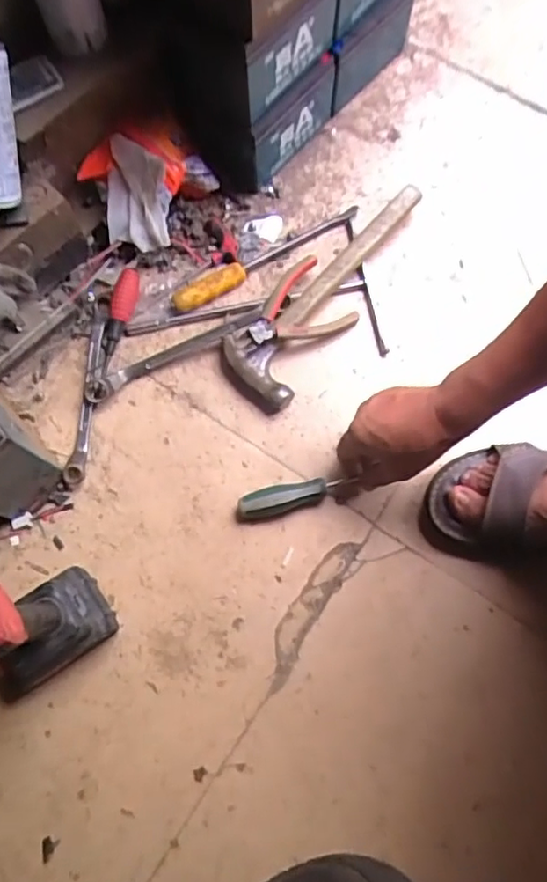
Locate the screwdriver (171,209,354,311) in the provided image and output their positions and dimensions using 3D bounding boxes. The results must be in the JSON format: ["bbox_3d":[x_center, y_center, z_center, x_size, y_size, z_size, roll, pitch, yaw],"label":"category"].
[{"bbox_3d":[-0.006,-0.225,0.751,0.256,0.024,0.033,-28,76,-7],"label":"screwdriver"}]

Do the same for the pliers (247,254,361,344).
[{"bbox_3d":[0.026,-0.146,0.704,0.129,0.041,0.095,-41,77,-10],"label":"pliers"}]

